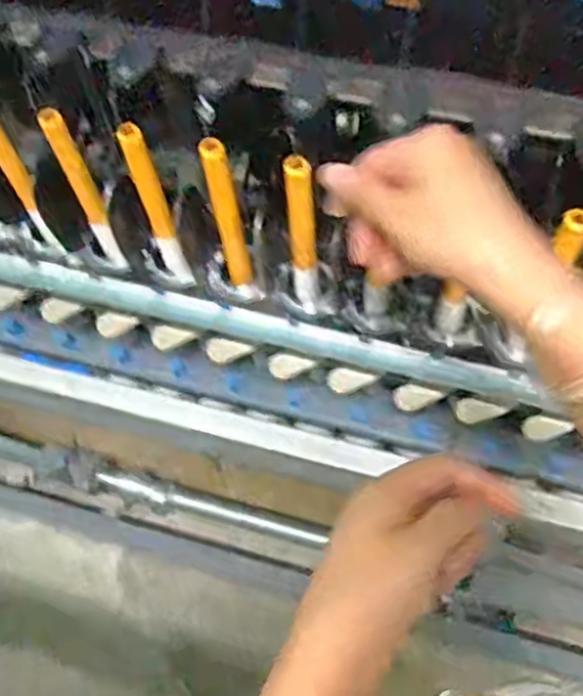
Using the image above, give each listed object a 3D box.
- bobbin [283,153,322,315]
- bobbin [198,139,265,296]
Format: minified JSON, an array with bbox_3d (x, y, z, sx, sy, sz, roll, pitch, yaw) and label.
[{"bbox_3d":[0.012,-0.092,0.645,0.021,0.194,0.031,-12,64,-2],"label":"bobbin"},{"bbox_3d":[-0.052,-0.106,0.653,0.023,0.211,0.030,-17,65,-4],"label":"bobbin"}]

